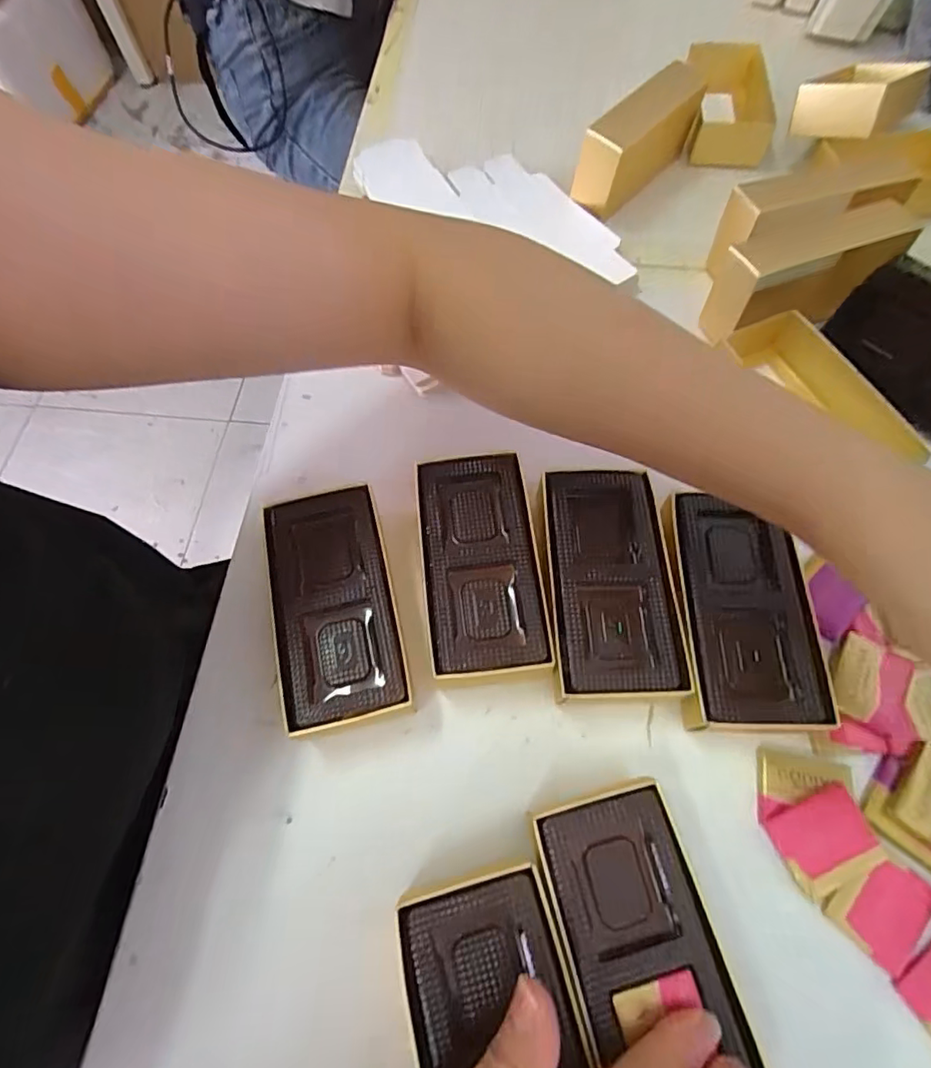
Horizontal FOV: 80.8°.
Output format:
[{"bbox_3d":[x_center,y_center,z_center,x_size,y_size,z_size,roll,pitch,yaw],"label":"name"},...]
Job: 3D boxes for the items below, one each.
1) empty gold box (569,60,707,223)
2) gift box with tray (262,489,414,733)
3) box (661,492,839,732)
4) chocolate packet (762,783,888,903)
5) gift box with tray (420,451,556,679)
[{"bbox_3d":[0.128,-0.288,0.395,0.034,0.057,0.115,40,72,17],"label":"empty gold box"},{"bbox_3d":[-0.063,0.037,0.270,0.057,0.032,0.112,-13,66,-5],"label":"gift box with tray"},{"bbox_3d":[0.129,0.037,0.263,0.058,0.031,0.107,2,65,2],"label":"box"},{"bbox_3d":[0.154,0.131,0.234,0.039,0.009,0.032,-21,67,-8],"label":"chocolate packet"},{"bbox_3d":[0.008,0.017,0.278,0.056,0.033,0.112,-6,65,-2],"label":"gift box with tray"}]

